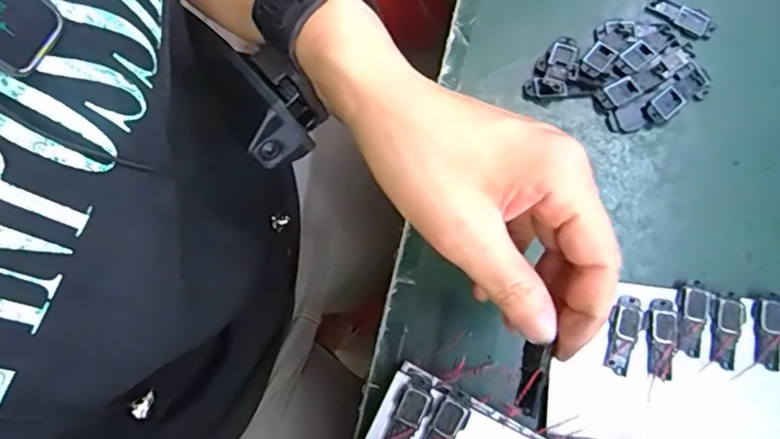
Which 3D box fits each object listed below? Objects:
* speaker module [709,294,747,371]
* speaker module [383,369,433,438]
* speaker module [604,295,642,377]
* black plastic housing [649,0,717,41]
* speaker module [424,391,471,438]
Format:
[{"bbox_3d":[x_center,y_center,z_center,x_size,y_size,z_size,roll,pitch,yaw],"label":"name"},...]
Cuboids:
[{"bbox_3d":[0.174,0.058,0.287,0.016,0.004,0.037,13,80,2],"label":"speaker module"},{"bbox_3d":[0.008,0.094,0.265,0.015,0.010,0.041,25,80,4],"label":"speaker module"},{"bbox_3d":[0.120,0.059,0.286,0.016,0.004,0.039,22,80,3],"label":"speaker module"},{"bbox_3d":[0.172,-0.119,0.327,0.038,0.004,0.015,33,81,5],"label":"black plastic housing"},{"bbox_3d":[0.023,0.101,0.263,0.016,0.004,0.037,32,81,5],"label":"speaker module"}]

